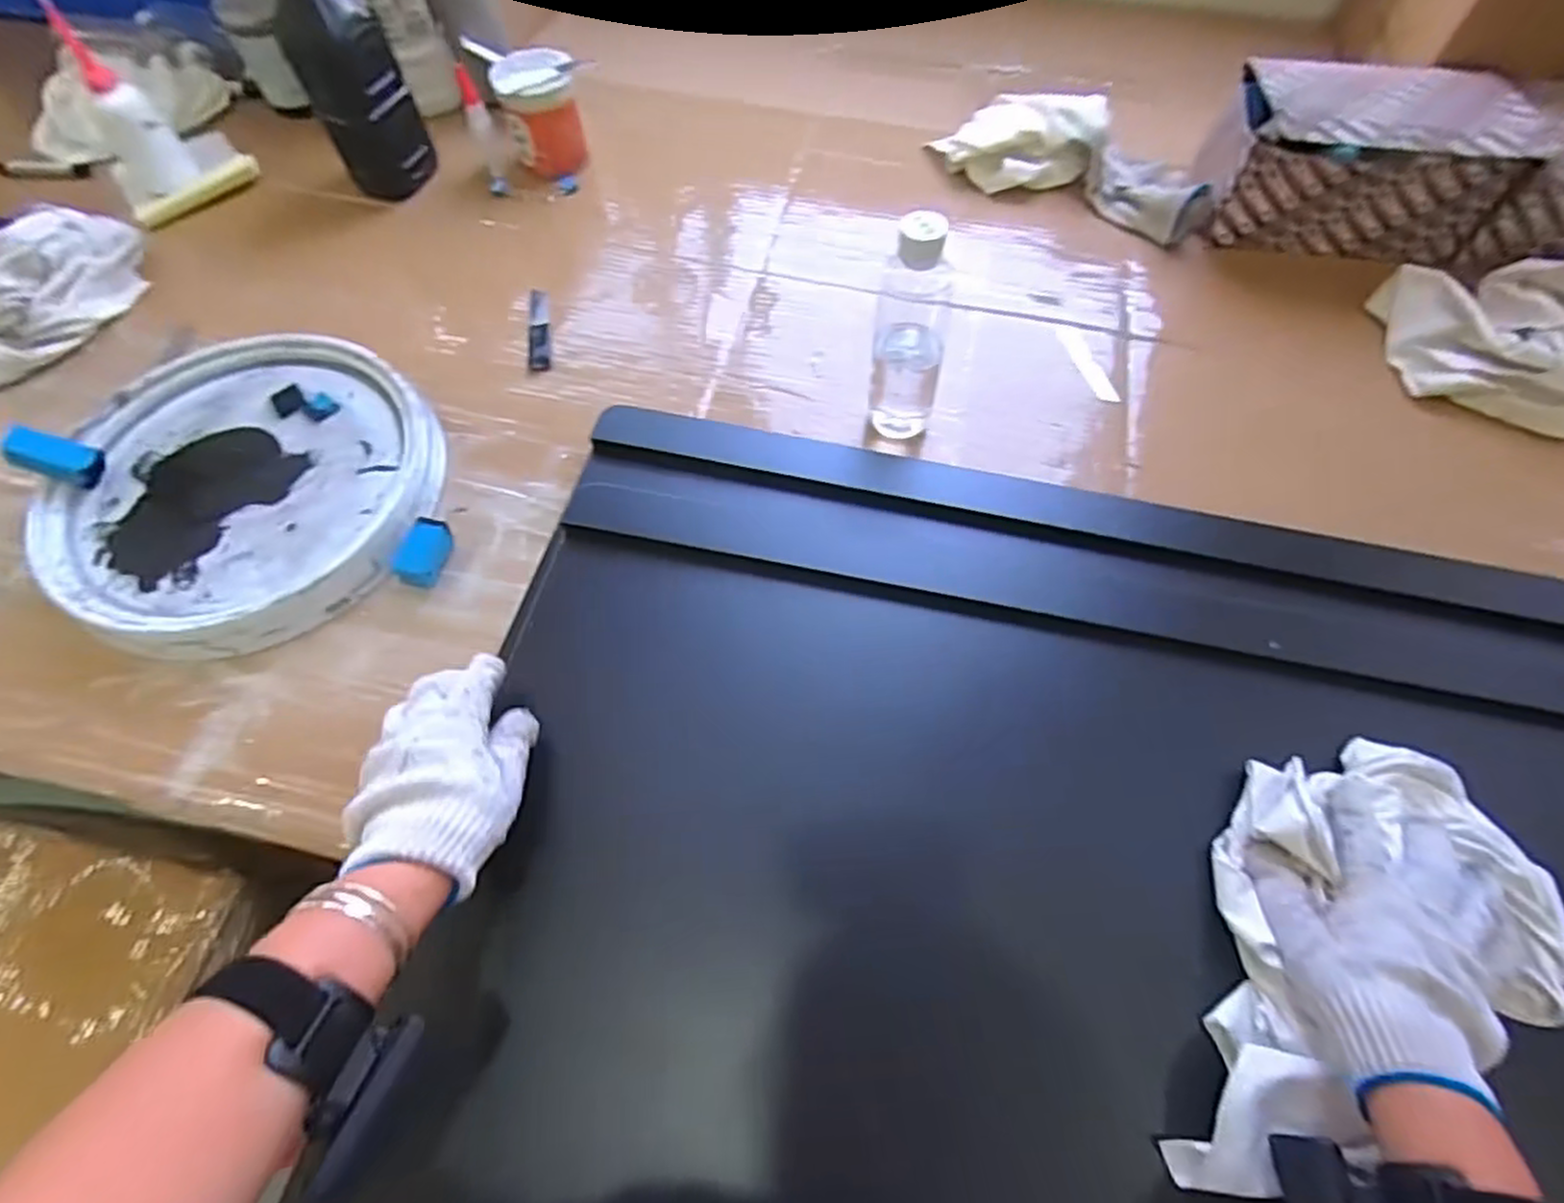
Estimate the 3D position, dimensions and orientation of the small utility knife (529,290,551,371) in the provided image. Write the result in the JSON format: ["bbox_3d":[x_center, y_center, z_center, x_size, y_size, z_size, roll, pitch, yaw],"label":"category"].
[{"bbox_3d":[-0.231,-0.257,0.706,0.020,0.006,0.105,-8,61,-4],"label":"small utility knife"}]

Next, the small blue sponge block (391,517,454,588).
[{"bbox_3d":[-0.276,-0.036,0.574,0.026,0.029,0.053,9,61,5],"label":"small blue sponge block"}]

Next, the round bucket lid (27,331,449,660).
[{"bbox_3d":[-0.433,-0.097,0.604,0.281,0.033,0.292,0,61,0],"label":"round bucket lid"}]

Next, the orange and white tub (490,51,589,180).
[{"bbox_3d":[-0.255,-0.519,0.794,0.087,0.089,0.076,-15,62,-8],"label":"orange and white tub"}]

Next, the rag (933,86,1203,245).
[{"bbox_3d":[0.313,-0.480,0.796,0.289,0.056,0.141,25,64,13],"label":"rag"}]

